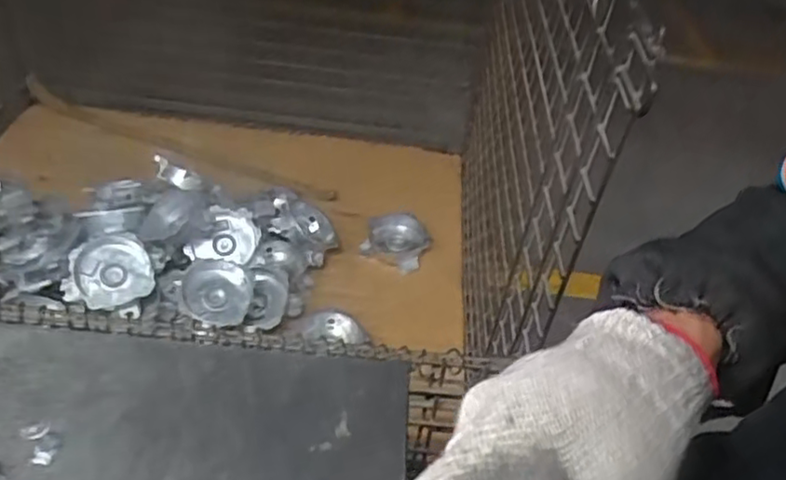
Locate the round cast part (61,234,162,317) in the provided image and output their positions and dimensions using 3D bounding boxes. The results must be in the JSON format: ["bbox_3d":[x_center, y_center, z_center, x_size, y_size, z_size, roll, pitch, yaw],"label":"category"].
[{"bbox_3d":[-0.484,0.055,1.127,0.143,0.044,0.143,9,64,-19],"label":"round cast part"}]

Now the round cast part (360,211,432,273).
[{"bbox_3d":[0.011,-0.009,1.368,0.139,0.058,0.122,27,45,20],"label":"round cast part"}]

